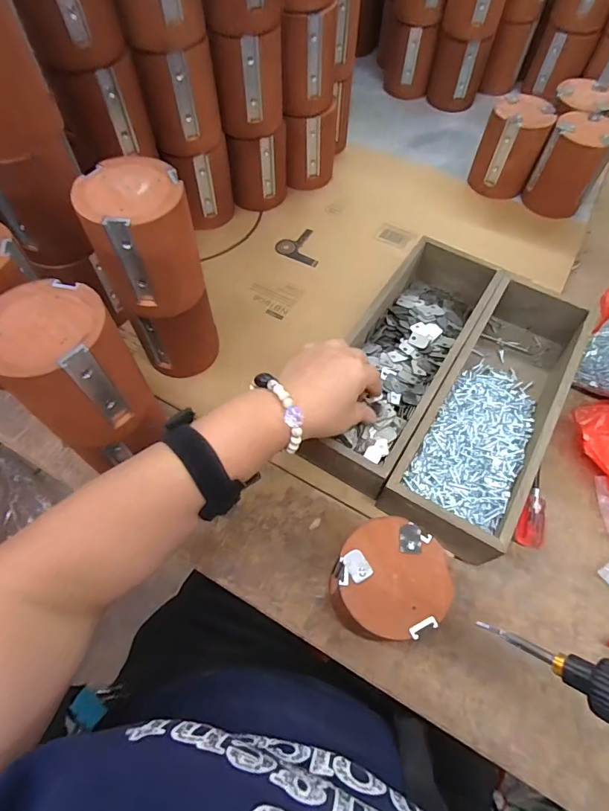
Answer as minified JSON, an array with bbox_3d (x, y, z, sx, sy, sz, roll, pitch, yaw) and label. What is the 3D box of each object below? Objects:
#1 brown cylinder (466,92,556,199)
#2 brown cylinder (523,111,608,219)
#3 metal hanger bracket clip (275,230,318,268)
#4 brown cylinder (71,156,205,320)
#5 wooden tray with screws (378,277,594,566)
[{"bbox_3d":[0.274,-0.344,0.579,0.075,0.101,0.068,18,63,9],"label":"brown cylinder"},{"bbox_3d":[0.347,-0.313,0.566,0.075,0.102,0.066,31,66,15],"label":"brown cylinder"},{"bbox_3d":[-0.002,-0.220,0.584,0.061,0.004,0.062,20,64,10],"label":"metal hanger bracket clip"},{"bbox_3d":[-0.126,-0.131,0.348,0.076,0.099,0.070,-16,63,-8],"label":"brown cylinder"},{"bbox_3d":[0.177,0.006,0.416,0.100,0.073,0.293,29,66,14],"label":"wooden tray with screws"}]

